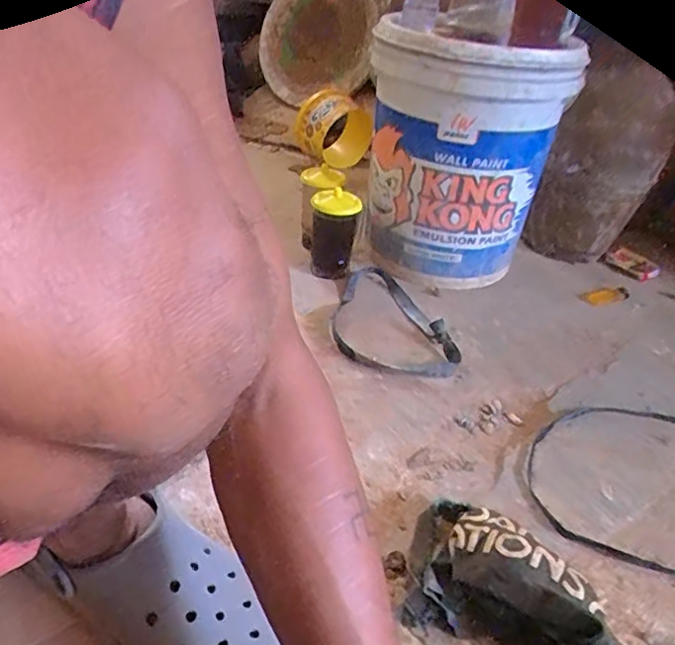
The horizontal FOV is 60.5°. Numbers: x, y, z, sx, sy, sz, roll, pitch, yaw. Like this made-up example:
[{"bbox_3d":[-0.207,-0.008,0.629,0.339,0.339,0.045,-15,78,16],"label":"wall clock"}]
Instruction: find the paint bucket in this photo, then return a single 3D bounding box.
[{"bbox_3d":[0.194,-0.269,0.988,0.263,0.376,0.263,5,34,-3],"label":"paint bucket"}]

